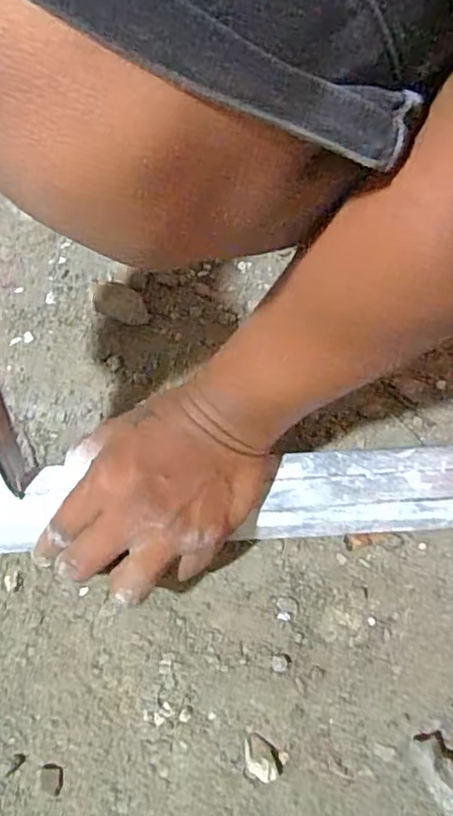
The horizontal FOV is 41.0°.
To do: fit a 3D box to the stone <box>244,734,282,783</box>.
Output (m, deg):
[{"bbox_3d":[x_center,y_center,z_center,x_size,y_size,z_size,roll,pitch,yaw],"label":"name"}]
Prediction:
[{"bbox_3d":[0.017,0.169,0.294,0.021,0.007,0.015,39,65,23],"label":"stone"}]

